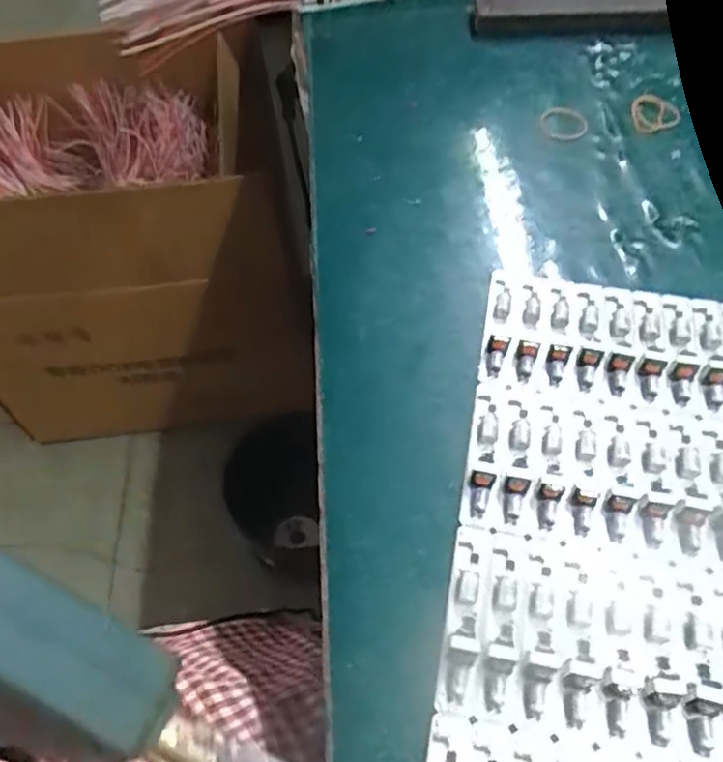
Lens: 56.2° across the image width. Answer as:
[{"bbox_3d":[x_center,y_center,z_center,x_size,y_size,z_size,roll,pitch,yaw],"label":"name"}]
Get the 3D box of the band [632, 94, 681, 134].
[{"bbox_3d":[0.193,-0.175,0.446,0.030,0.005,0.035,17,59,13],"label":"band"}]

